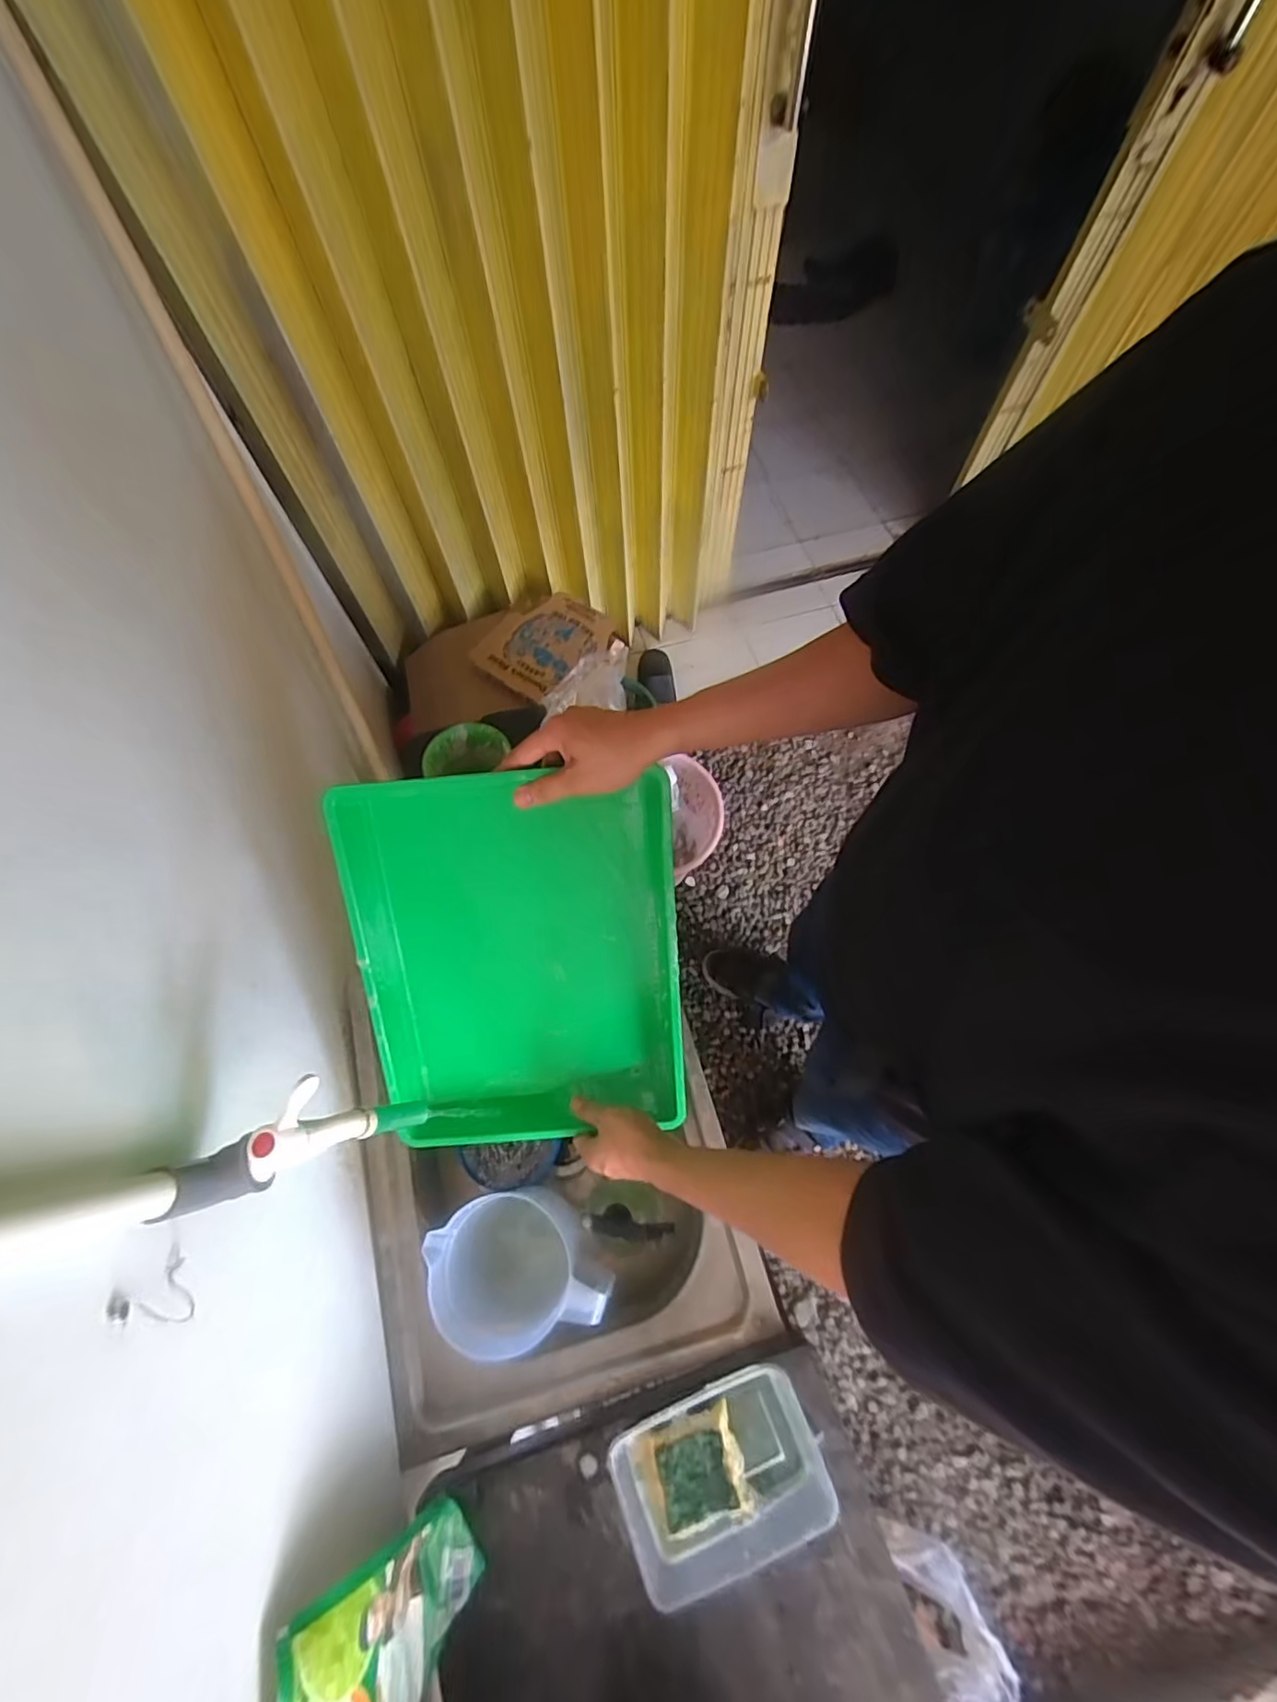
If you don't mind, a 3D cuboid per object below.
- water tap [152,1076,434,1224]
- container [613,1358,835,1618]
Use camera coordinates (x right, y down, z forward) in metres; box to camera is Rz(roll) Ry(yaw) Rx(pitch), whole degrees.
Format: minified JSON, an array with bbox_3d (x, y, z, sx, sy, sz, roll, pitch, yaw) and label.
[{"bbox_3d":[-0.250,0.213,0.455,0.134,0.132,0.042,-25,69,-10],"label":"water tap"},{"bbox_3d":[0.071,0.551,0.541,0.177,0.075,0.116,-23,69,-9],"label":"container"}]

